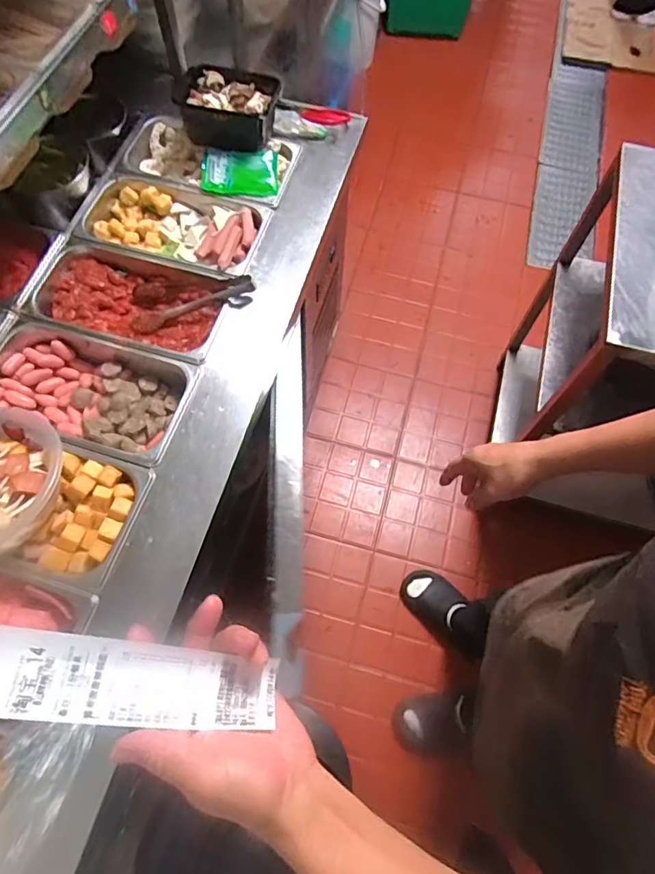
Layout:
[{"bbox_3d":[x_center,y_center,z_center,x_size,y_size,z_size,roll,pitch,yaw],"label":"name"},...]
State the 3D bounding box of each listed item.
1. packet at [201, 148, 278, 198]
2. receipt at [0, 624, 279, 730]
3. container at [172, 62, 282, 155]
[{"bbox_3d":[-0.161,-0.487,0.960,0.138,0.032,0.101,-1,66,-2],"label":"packet"},{"bbox_3d":[-0.133,0.174,0.366,0.194,0.014,0.053,14,65,-16],"label":"receipt"},{"bbox_3d":[-0.187,-0.607,0.974,0.177,0.089,0.134,8,66,2],"label":"container"}]

